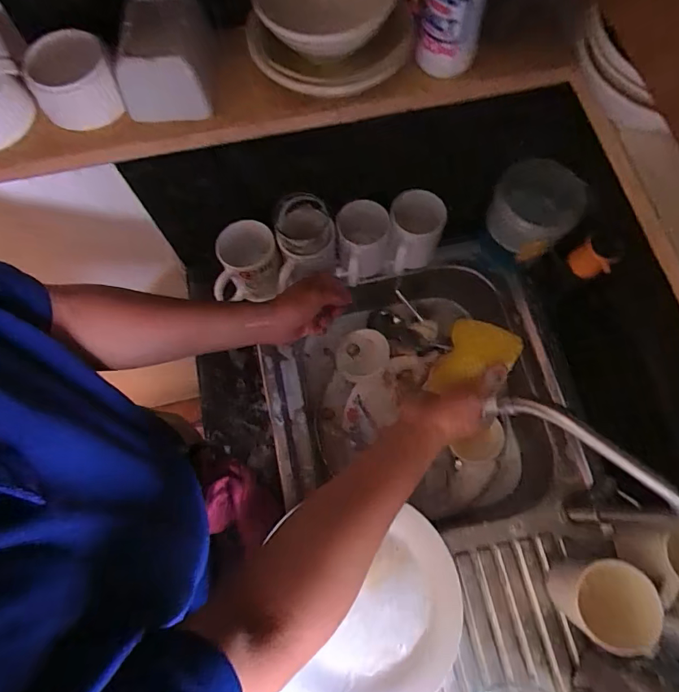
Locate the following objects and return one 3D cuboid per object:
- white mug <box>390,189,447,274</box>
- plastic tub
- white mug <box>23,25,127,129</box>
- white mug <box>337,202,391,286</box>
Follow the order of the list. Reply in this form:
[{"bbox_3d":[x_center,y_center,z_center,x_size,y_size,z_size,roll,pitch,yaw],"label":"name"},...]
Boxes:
[{"bbox_3d":[0.109,-0.168,0.642,0.070,0.098,0.074,0,72,1],"label":"white mug"},{"bbox_3d":[0.270,-0.186,0.617,0.113,0.073,0.110,0,72,1],"label":"plastic tub"},{"bbox_3d":[-0.201,-0.200,0.337,0.058,0.042,0.058,-27,73,-7],"label":"white mug"},{"bbox_3d":[0.034,-0.149,0.655,0.078,0.105,0.072,-19,73,-5],"label":"white mug"}]

